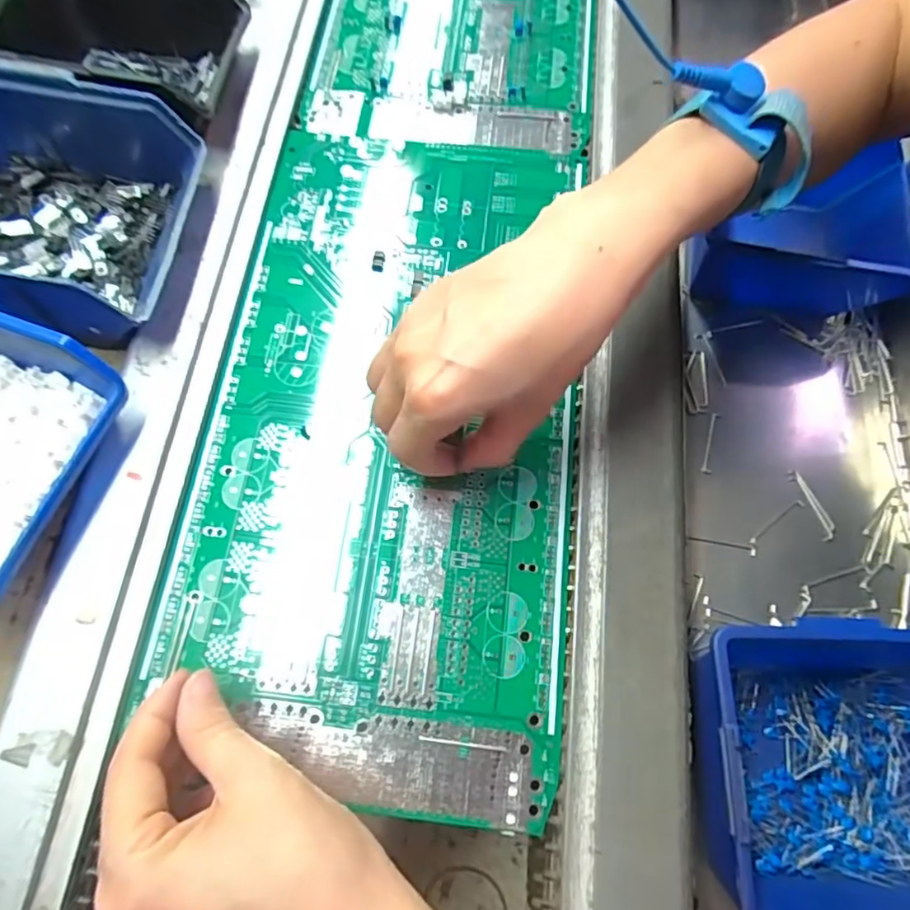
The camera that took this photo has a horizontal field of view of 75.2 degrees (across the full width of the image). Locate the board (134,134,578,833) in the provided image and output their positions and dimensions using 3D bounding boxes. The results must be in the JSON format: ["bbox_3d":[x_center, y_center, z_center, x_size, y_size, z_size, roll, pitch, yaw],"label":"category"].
[{"bbox_3d":[-0.033,-0.025,0.307,0.185,0.011,0.355,7,71,0],"label":"board"}]

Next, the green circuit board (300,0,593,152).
[{"bbox_3d":[0.011,-0.380,0.449,0.186,0.019,0.391,8,71,0],"label":"green circuit board"}]

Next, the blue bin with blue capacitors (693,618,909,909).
[{"bbox_3d":[0.172,0.138,0.260,0.129,0.058,0.118,0,70,1],"label":"blue bin with blue capacitors"}]

